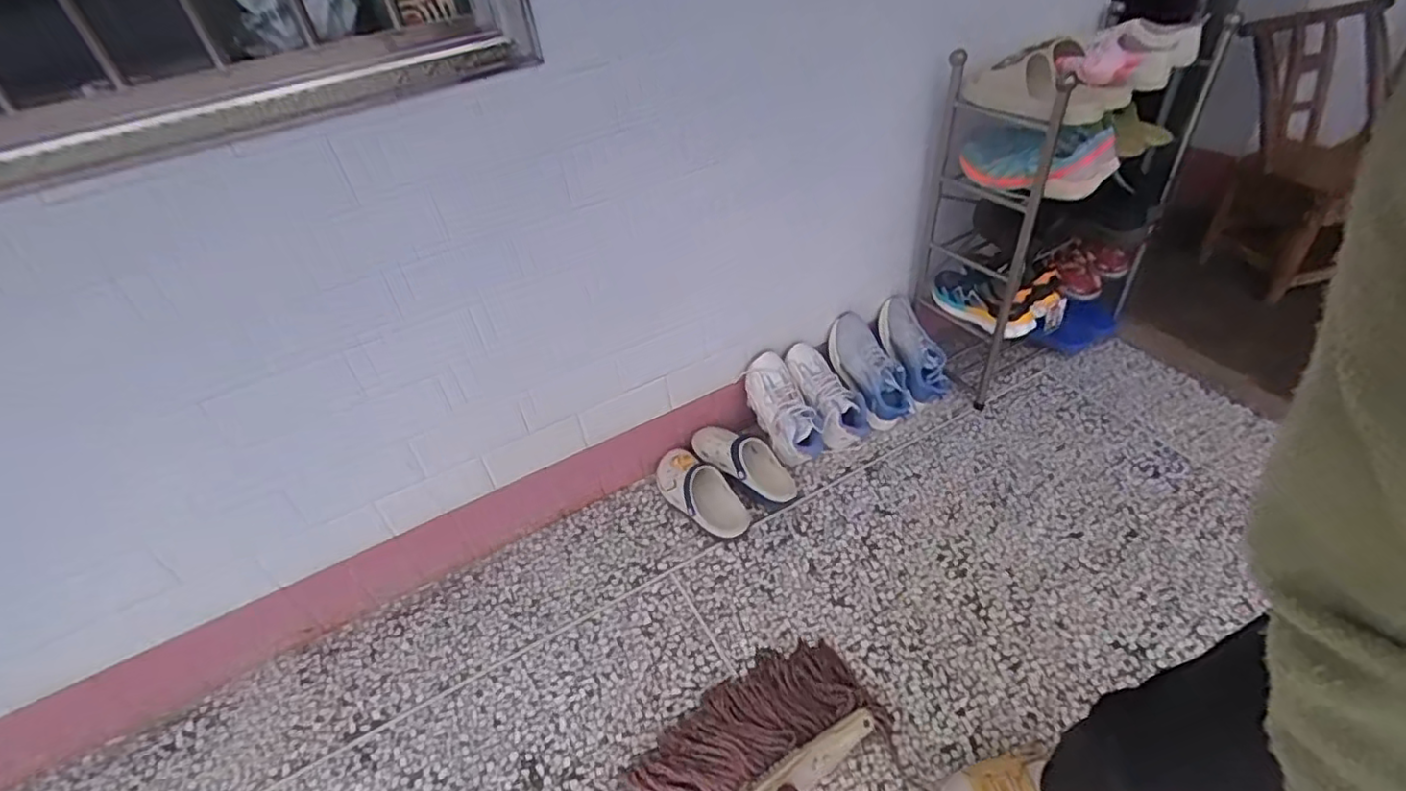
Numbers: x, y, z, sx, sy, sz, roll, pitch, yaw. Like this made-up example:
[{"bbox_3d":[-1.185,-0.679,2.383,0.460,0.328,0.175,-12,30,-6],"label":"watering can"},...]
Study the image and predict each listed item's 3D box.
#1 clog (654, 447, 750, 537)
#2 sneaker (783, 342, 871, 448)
[{"bbox_3d":[-0.020,0.248,1.722,0.139,0.103,0.357,-31,45,-26],"label":"clog"},{"bbox_3d":[0.343,-0.007,1.877,0.151,0.146,0.338,-19,60,-14],"label":"sneaker"}]

